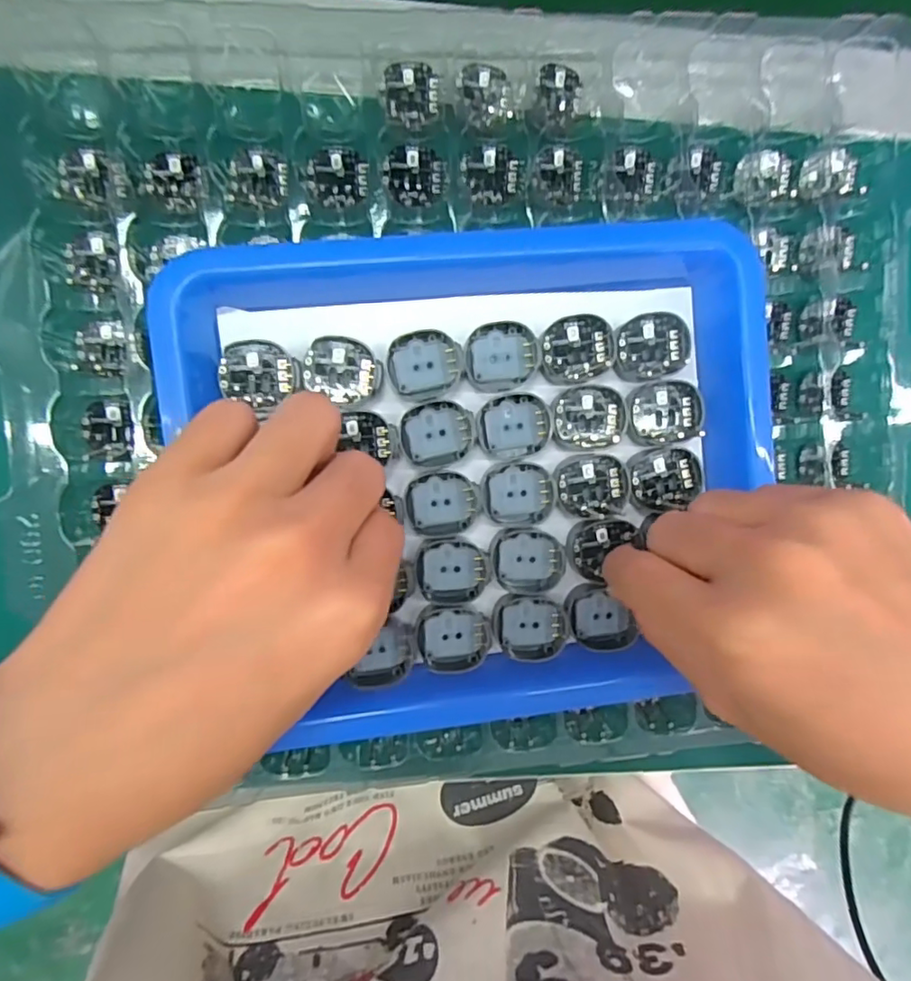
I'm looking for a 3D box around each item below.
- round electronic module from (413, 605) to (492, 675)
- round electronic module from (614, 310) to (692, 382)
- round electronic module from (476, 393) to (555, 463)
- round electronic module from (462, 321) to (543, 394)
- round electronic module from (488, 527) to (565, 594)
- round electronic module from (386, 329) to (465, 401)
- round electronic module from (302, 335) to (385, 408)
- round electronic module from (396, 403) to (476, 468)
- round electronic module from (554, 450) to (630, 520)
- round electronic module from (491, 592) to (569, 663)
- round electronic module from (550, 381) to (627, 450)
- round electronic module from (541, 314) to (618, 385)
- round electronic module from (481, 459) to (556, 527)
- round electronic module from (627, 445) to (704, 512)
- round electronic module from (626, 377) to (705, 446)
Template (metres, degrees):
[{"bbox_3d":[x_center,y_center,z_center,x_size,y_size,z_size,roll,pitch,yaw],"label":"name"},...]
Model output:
[{"bbox_3d":[-0.001,0.058,0.230,0.029,0.004,0.026,-3,92,-5],"label":"round electronic module"},{"bbox_3d":[0.078,-0.057,0.230,0.031,0.004,0.025,-13,93,-5],"label":"round electronic module"},{"bbox_3d":[0.023,-0.025,0.229,0.029,0.004,0.026,-7,92,-5],"label":"round electronic module"},{"bbox_3d":[0.018,-0.052,0.227,0.029,0.005,0.026,-7,92,-5],"label":"round electronic module"},{"bbox_3d":[0.029,0.028,0.231,0.030,0.004,0.026,3,91,-5],"label":"round electronic module"},{"bbox_3d":[-0.011,-0.048,0.226,0.029,0.005,0.026,-6,92,-5],"label":"round electronic module"},{"bbox_3d":[-0.042,-0.045,0.222,0.029,0.010,0.025,-5,92,-5],"label":"round electronic module"},{"bbox_3d":[-0.007,-0.022,0.226,0.028,0.004,0.024,-6,92,-5],"label":"round electronic module"},{"bbox_3d":[0.054,-0.002,0.231,0.029,0.004,0.026,-8,92,-5],"label":"round electronic module"},{"bbox_3d":[0.030,0.055,0.233,0.029,0.004,0.027,-5,92,-5],"label":"round electronic module"},{"bbox_3d":[0.052,-0.029,0.229,0.029,0.004,0.025,-9,92,-5],"label":"round electronic module"},{"bbox_3d":[0.047,-0.055,0.229,0.030,0.004,0.025,-10,97,-7],"label":"round electronic module"},{"bbox_3d":[0.025,0.001,0.230,0.028,0.004,0.026,0,91,-5],"label":"round electronic module"},{"bbox_3d":[0.084,-0.005,0.233,0.030,0.004,0.025,-9,92,-5],"label":"round electronic module"},{"bbox_3d":[0.084,-0.031,0.232,0.031,0.004,0.025,-9,92,-5],"label":"round electronic module"}]

